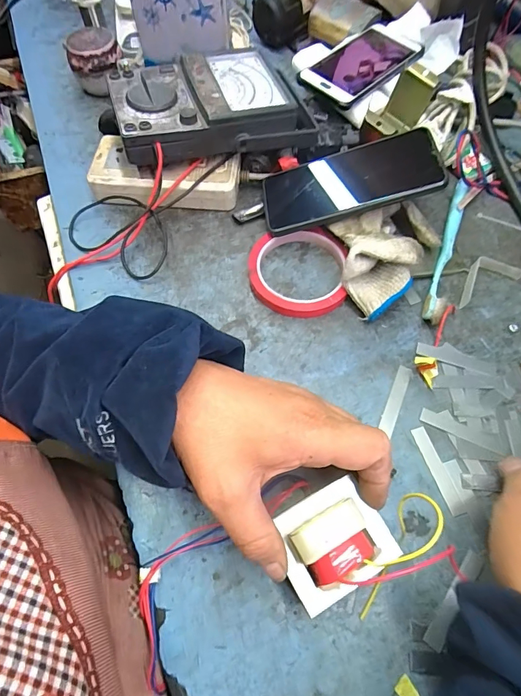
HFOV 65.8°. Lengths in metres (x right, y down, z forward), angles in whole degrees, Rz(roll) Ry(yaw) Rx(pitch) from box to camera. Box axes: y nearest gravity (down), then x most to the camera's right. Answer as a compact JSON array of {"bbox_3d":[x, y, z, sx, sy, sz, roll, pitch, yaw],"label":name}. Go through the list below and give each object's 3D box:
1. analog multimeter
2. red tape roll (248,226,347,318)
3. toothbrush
[{"bbox_3d":[-0.051,-0.245,0.402,0.179,0.043,0.114,-16,65,-8],"label":"analog multimeter"},{"bbox_3d":[0.035,-0.073,0.379,0.089,0.016,0.093,0,63,1],"label":"red tape roll"},{"bbox_3d":[0.179,-0.095,0.386,0.017,0.017,0.173,19,65,10],"label":"toothbrush"}]

